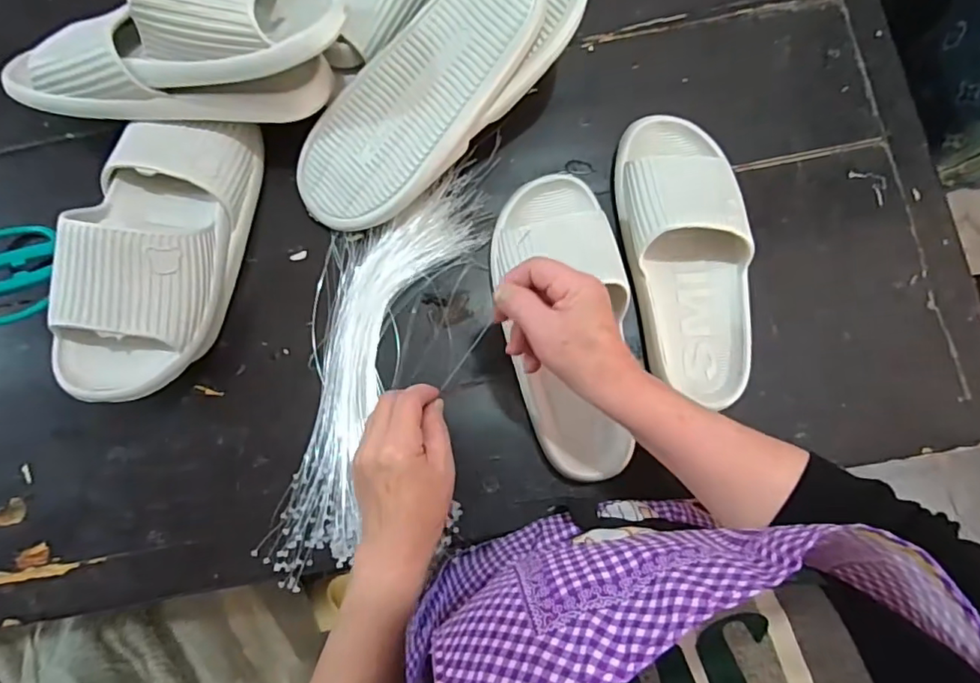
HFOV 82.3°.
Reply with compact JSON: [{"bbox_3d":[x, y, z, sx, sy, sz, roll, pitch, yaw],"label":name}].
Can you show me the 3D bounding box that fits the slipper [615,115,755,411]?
[{"bbox_3d":[0.172,-0.076,0.480,0.098,0.066,0.250,-6,80,-2],"label":"slipper"}]

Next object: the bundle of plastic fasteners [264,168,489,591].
[{"bbox_3d":[-0.083,0.022,0.481,0.138,0.021,0.360,8,80,1],"label":"bundle of plastic fasteners"}]

